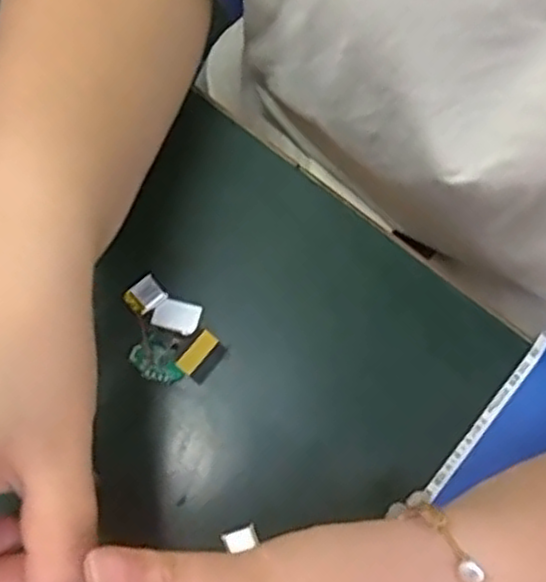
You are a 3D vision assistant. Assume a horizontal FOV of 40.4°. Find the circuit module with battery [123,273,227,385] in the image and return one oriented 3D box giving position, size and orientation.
[{"bbox_3d":[-0.051,0.020,0.347,0.037,0.006,0.054,-36,74,-12],"label":"circuit module with battery"}]

